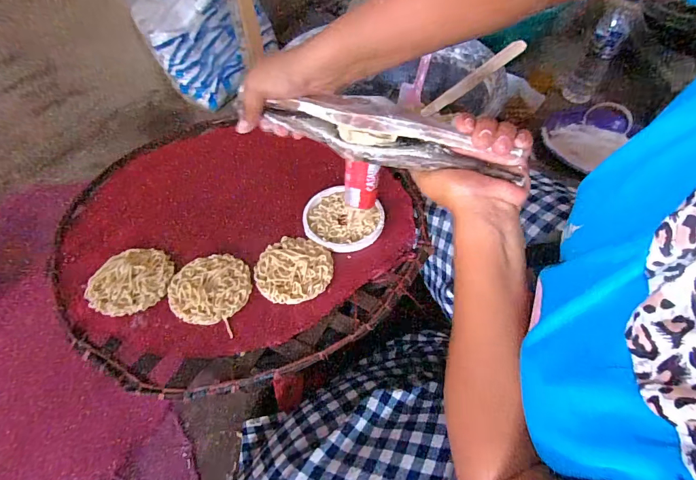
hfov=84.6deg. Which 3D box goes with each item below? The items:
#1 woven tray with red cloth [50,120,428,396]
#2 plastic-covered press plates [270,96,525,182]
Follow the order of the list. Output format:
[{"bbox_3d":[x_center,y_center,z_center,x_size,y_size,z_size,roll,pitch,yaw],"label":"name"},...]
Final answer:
[{"bbox_3d":[-0.109,-0.010,0.418,0.331,0.028,0.331,37,62,26],"label":"woven tray with red cloth"},{"bbox_3d":[0.032,-0.100,0.350,0.232,0.044,0.064,18,56,14],"label":"plastic-covered press plates"}]

